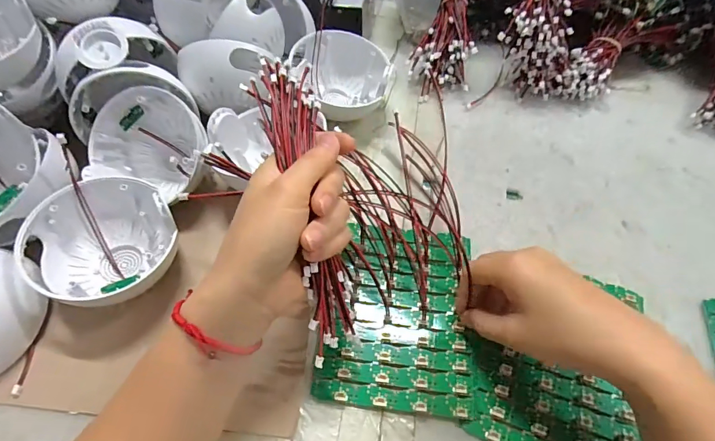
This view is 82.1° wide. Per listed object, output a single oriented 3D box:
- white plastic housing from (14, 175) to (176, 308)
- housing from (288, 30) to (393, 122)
[{"bbox_3d":[-0.221,0.024,0.372,0.116,0.083,0.094,-28,59,-18],"label":"white plastic housing"},{"bbox_3d":[-0.016,-0.177,0.498,0.115,0.079,0.085,14,56,11],"label":"housing"}]

